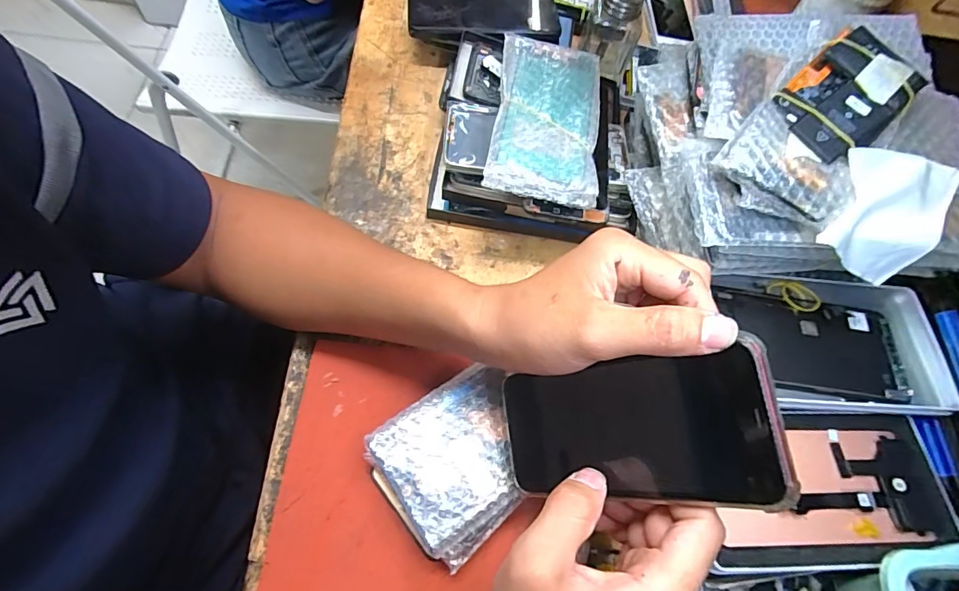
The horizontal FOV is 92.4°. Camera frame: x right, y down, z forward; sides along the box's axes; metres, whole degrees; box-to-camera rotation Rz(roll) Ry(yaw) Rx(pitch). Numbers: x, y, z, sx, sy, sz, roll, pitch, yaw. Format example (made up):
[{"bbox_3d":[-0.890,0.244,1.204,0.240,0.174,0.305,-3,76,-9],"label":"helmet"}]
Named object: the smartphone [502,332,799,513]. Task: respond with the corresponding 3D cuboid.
[{"bbox_3d":[0.075,0.073,0.251,0.157,0.011,0.070,-19,73,39],"label":"smartphone"}]

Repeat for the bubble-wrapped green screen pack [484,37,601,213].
[{"bbox_3d":[0.058,-0.154,0.394,0.088,0.017,0.164,10,66,-4],"label":"bubble-wrapped green screen pack"}]

